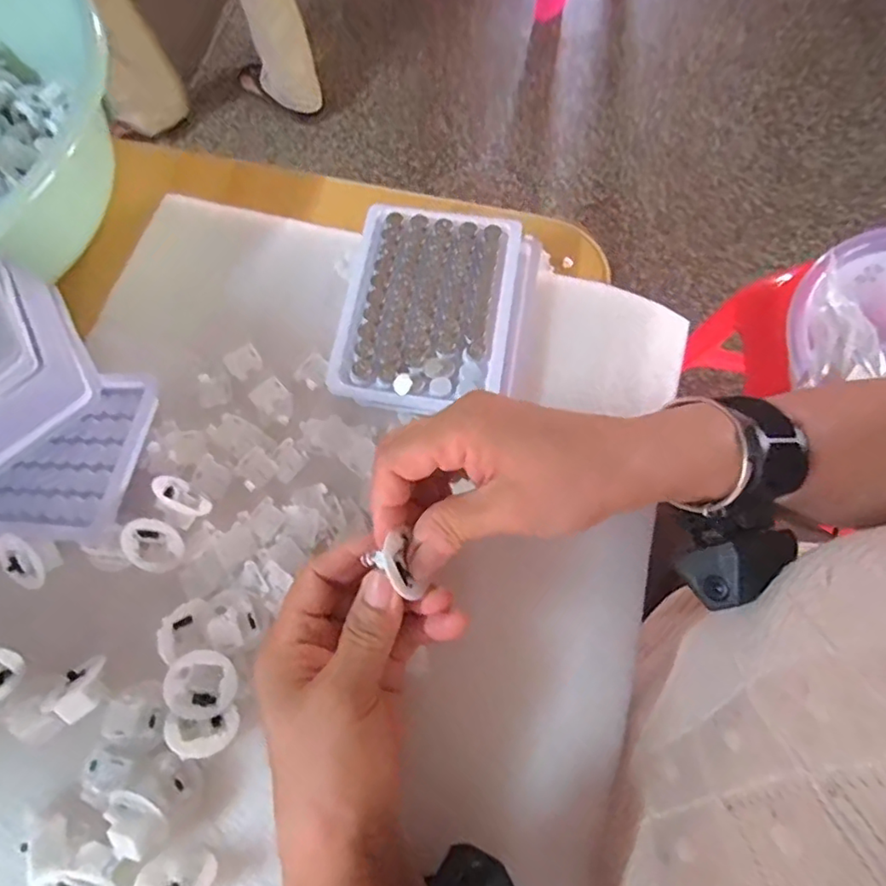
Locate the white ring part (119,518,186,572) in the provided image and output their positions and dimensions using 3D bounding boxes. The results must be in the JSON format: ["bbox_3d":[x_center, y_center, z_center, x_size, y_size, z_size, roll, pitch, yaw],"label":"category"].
[{"bbox_3d":[-0.155,0.055,0.309,0.035,0.004,0.031,7,110,1],"label":"white ring part"}]

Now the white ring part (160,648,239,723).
[{"bbox_3d":[-0.119,0.119,0.284,0.031,0.013,0.030,0,71,1],"label":"white ring part"}]

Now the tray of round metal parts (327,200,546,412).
[{"bbox_3d":[-0.002,-0.080,0.349,0.111,0.020,0.132,10,71,5],"label":"tray of round metal parts"}]

